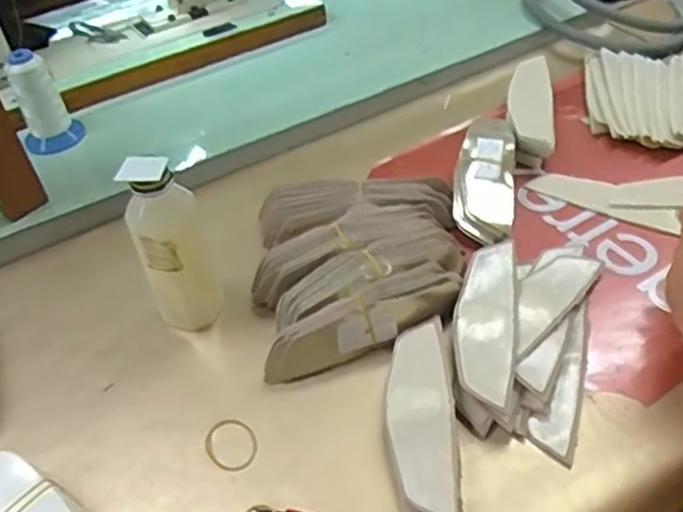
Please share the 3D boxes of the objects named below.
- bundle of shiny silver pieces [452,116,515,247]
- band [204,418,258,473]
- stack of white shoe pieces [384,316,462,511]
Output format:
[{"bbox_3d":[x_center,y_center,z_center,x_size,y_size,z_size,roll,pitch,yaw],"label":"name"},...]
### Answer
[{"bbox_3d":[0.146,-0.080,0.718,0.057,0.022,0.133,4,70,8],"label":"bundle of shiny silver pieces"},{"bbox_3d":[-0.088,0.152,0.565,0.043,0.006,0.040,-3,45,3],"label":"band"},{"bbox_3d":[0.062,0.127,0.553,0.051,0.025,0.178,-6,46,7],"label":"stack of white shoe pieces"}]

